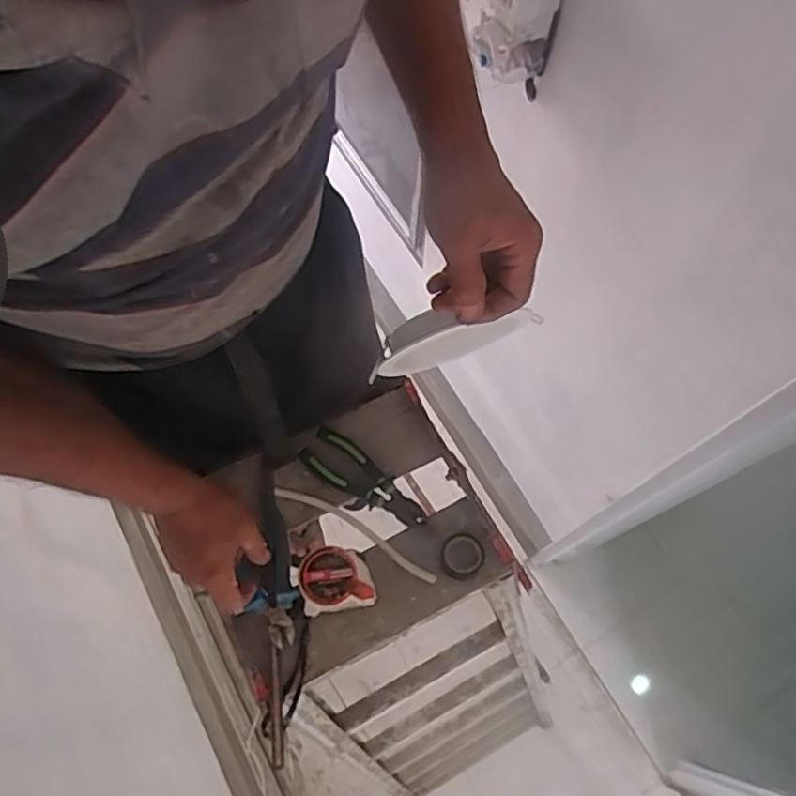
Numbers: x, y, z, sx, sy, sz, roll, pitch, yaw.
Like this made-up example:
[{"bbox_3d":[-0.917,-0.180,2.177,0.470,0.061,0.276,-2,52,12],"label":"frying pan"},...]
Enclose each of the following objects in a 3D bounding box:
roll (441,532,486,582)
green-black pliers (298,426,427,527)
[{"bbox_3d":[0.069,0.169,0.693,0.046,0.011,0.047,0,68,-1],"label":"roll"},{"bbox_3d":[-0.041,0.097,0.720,0.058,0.023,0.149,-42,74,-16],"label":"green-black pliers"}]

